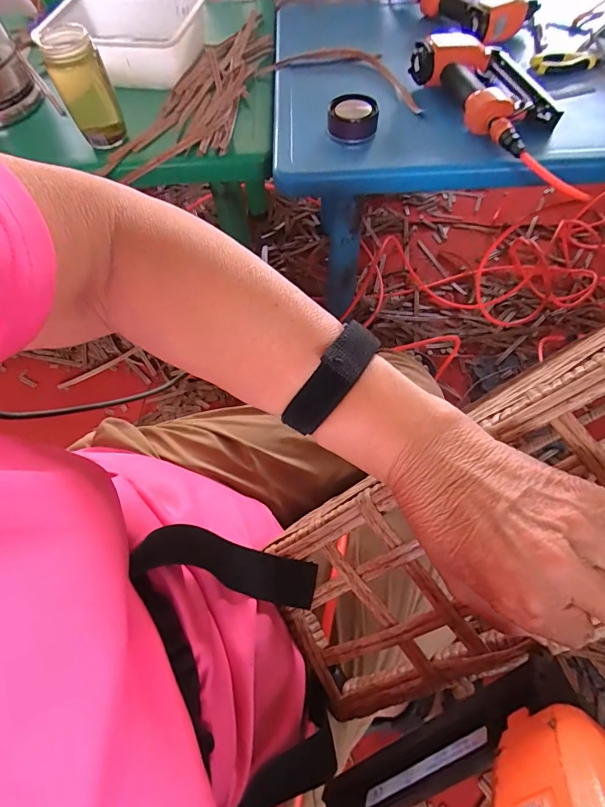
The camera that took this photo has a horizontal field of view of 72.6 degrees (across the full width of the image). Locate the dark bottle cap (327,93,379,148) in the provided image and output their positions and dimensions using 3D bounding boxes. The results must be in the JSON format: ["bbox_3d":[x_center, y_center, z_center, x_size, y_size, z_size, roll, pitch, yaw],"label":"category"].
[{"bbox_3d":[0.075,-0.426,0.616,0.071,0.034,0.069,-1,62,3],"label":"dark bottle cap"}]

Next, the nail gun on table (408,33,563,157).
[{"bbox_3d":[0.297,-0.474,0.623,0.152,0.059,0.262,-22,63,-8],"label":"nail gun on table"}]

